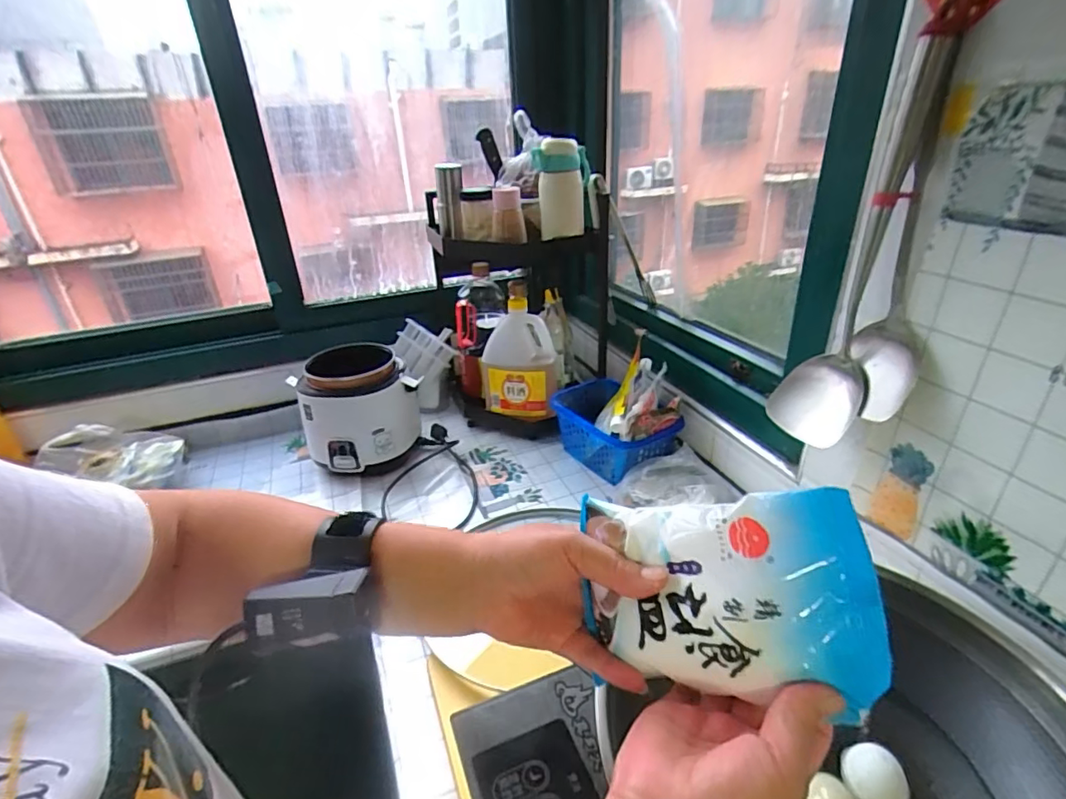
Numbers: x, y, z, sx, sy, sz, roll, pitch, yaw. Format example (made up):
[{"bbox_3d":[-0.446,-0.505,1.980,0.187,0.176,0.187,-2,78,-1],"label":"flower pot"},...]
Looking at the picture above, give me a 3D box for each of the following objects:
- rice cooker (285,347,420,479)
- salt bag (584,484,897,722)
[{"bbox_3d":[-0.314,0.020,0.985,0.182,0.186,0.180,-5,26,2],"label":"rice cooker"},{"bbox_3d":[0.099,0.106,0.291,0.150,0.103,0.023,-7,-12,31],"label":"salt bag"}]

